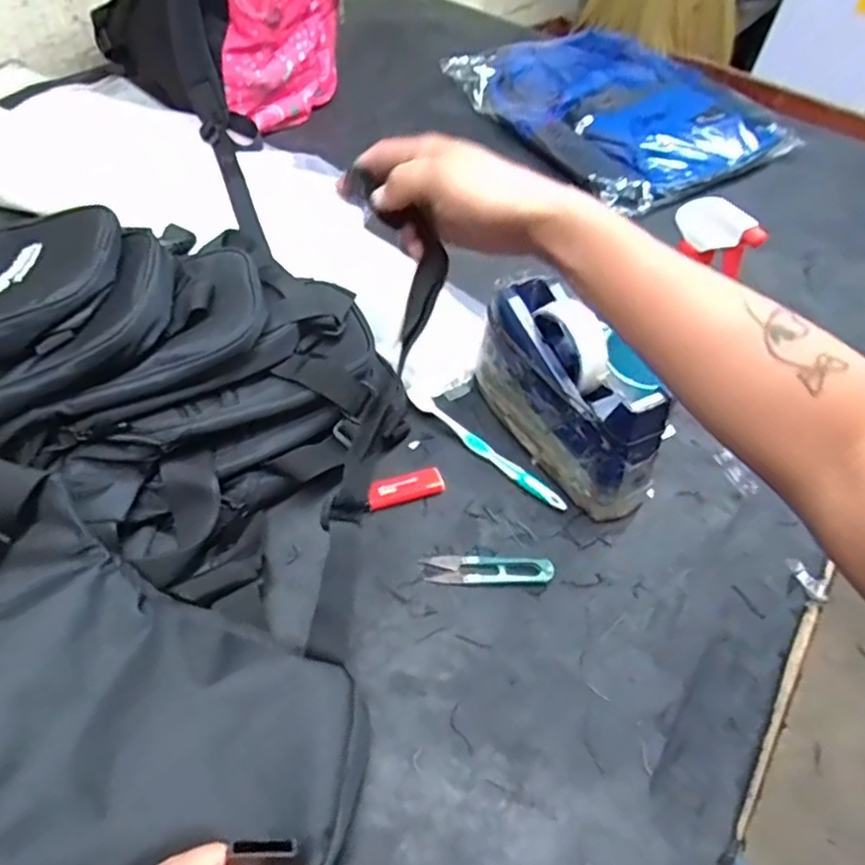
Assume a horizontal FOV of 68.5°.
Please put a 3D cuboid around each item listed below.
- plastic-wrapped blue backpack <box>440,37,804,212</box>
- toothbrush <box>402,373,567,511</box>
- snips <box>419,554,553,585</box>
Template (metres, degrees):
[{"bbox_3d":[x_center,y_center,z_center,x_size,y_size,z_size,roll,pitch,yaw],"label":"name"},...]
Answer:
[{"bbox_3d":[0.281,-0.521,1.000,0.363,0.063,0.448,-27,58,-25],"label":"plastic-wrapped blue backpack"},{"bbox_3d":[0.040,0.009,0.580,0.019,0.015,0.194,-36,62,-29],"label":"toothbrush"},{"bbox_3d":[0.045,0.108,0.502,0.102,0.012,0.025,4,51,-2],"label":"snips"}]

